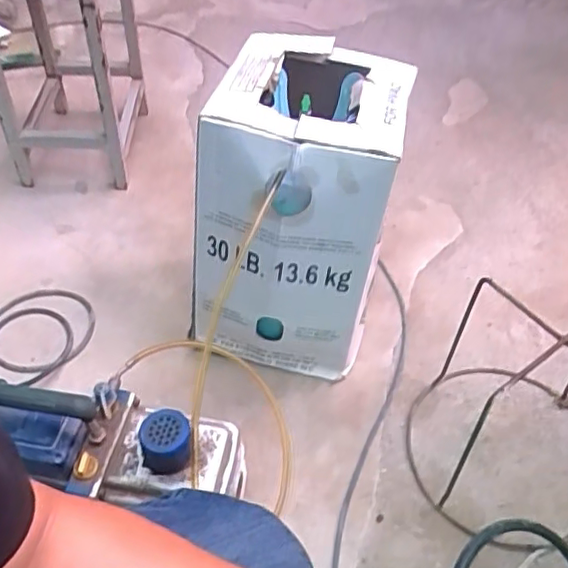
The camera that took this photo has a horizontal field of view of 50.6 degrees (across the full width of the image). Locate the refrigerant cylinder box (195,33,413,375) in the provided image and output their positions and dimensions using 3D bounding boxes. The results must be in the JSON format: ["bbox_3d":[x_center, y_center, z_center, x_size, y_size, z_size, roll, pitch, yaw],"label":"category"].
[{"bbox_3d":[0.023,-0.103,0.905,0.248,0.432,0.281,12,47,8],"label":"refrigerant cylinder box"}]

